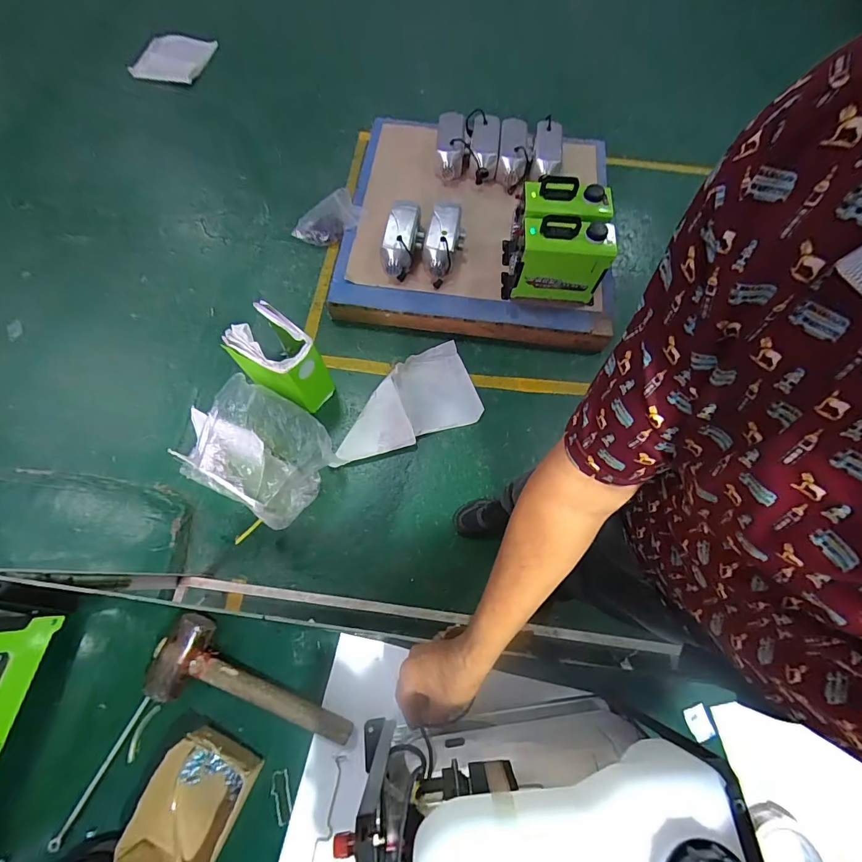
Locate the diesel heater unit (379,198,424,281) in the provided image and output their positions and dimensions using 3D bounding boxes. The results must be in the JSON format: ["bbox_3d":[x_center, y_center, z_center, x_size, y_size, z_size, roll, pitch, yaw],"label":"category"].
[{"bbox_3d":[-0.105,-0.750,1.560,0.143,0.092,0.337,12,69,3],"label":"diesel heater unit"}]

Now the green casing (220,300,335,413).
[{"bbox_3d":[-0.504,-0.232,1.380,0.265,0.338,0.217,37,73,12],"label":"green casing"}]

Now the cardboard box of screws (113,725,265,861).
[{"bbox_3d":[-0.291,0.455,0.491,0.115,0.049,0.145,23,70,7],"label":"cardboard box of screws"}]

